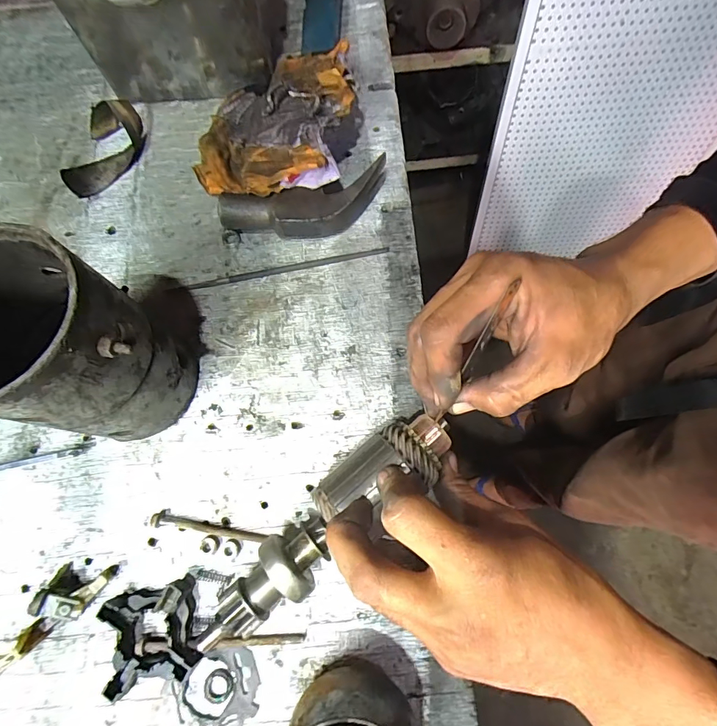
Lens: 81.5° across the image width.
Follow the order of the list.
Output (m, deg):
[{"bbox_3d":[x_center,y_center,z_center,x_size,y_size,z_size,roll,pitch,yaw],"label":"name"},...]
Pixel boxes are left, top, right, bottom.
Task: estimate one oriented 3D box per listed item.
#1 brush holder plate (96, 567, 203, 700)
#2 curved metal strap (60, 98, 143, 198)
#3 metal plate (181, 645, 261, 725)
[{"bbox_3d":[-0.127,0.167,0.257,0.052,0.019,0.052,-17,74,-3],"label":"brush holder plate"},{"bbox_3d":[-0.217,-0.183,0.356,0.045,0.030,0.085,1,73,2],"label":"curved metal strap"},{"bbox_3d":[-0.085,0.198,0.254,0.045,0.004,0.041,0,73,2],"label":"metal plate"}]

